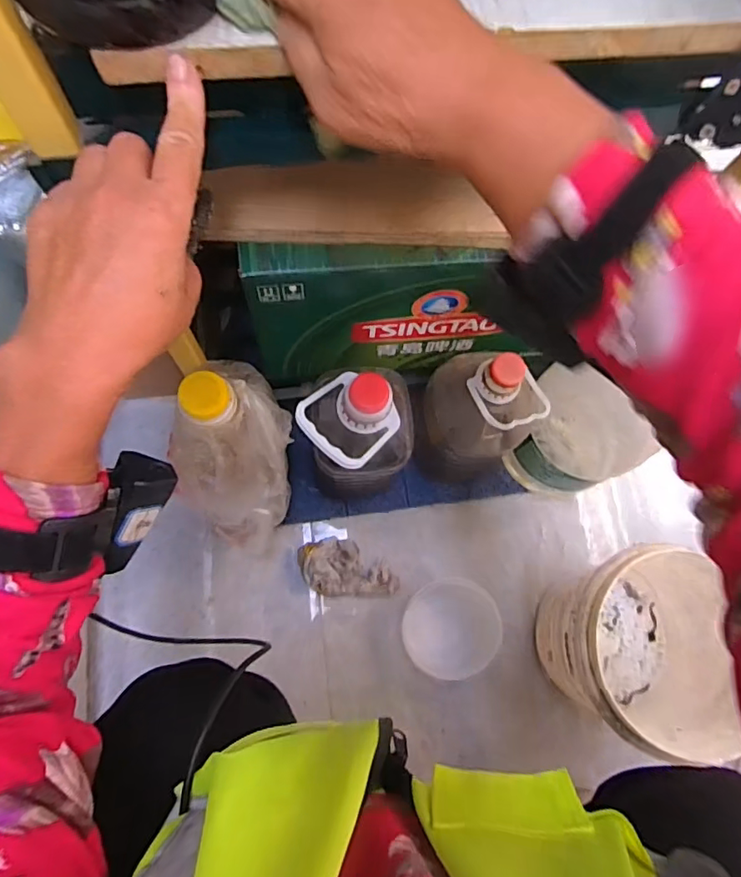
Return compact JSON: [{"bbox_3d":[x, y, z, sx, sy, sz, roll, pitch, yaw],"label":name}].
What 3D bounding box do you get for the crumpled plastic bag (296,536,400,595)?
[{"bbox_3d":[-0.029,0.173,0.716,0.128,0.038,0.074,1,71,-2],"label":"crumpled plastic bag"}]

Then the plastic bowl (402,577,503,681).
[{"bbox_3d":[0.105,0.247,0.698,0.114,0.065,0.123,1,71,-2],"label":"plastic bowl"}]

